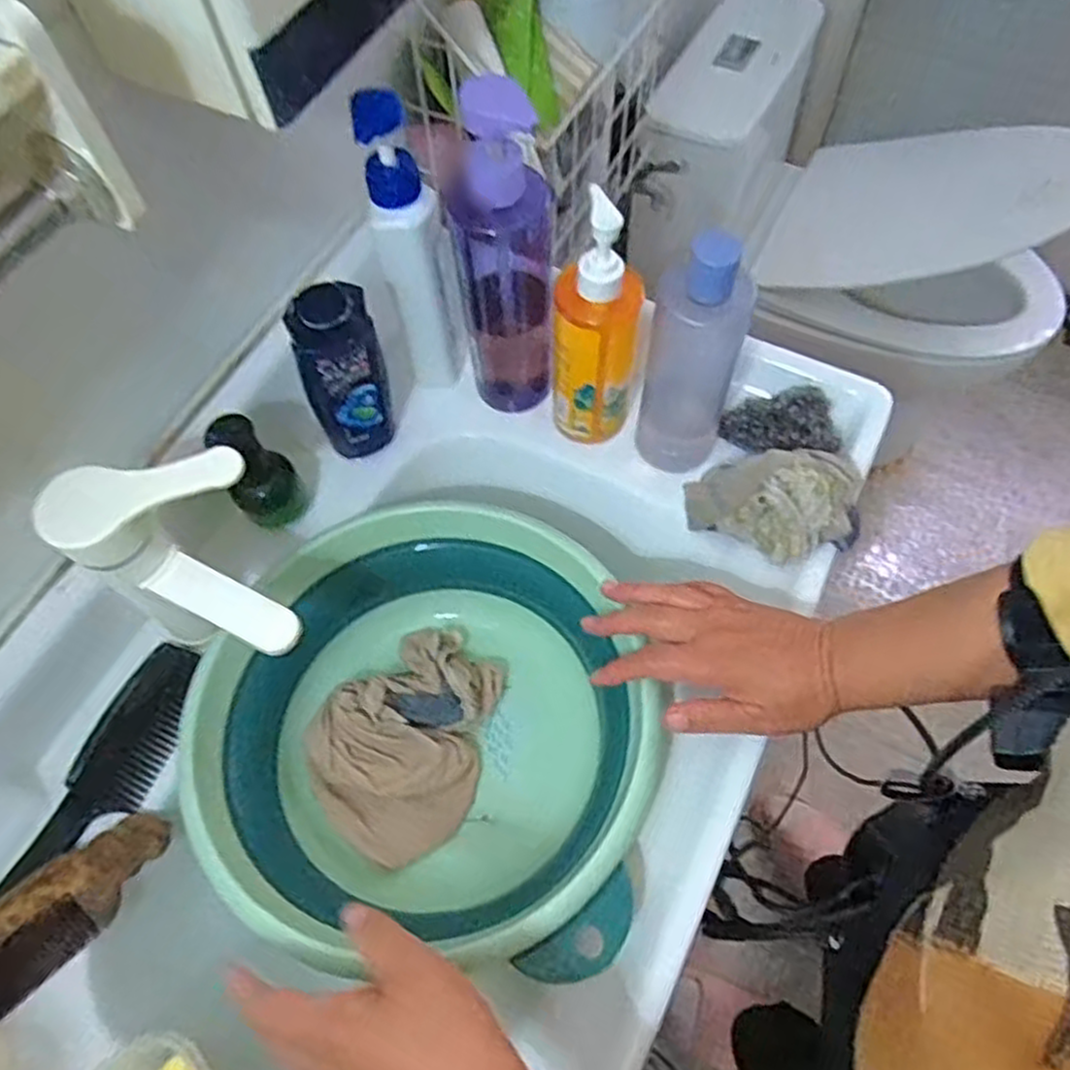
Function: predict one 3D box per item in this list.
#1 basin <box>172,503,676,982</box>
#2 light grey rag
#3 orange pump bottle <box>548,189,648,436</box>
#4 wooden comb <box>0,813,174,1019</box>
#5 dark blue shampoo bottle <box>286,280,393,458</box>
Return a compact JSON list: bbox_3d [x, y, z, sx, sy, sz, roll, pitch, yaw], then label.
[{"bbox_3d":[-0.073,0.132,0.541,0.295,0.113,0.293,0,63,1],"label":"basin"},{"bbox_3d":[0.174,-0.022,0.553,0.113,0.064,0.077,6,63,4],"label":"light grey rag"},{"bbox_3d":[0.045,-0.147,0.553,0.061,0.197,0.057,10,64,6],"label":"orange pump bottle"},{"bbox_3d":[-0.304,0.239,0.483,0.147,0.017,0.055,-42,99,-20],"label":"wooden comb"},{"bbox_3d":[-0.141,-0.116,0.565,0.056,0.162,0.032,-35,67,-15],"label":"dark blue shampoo bottle"}]

